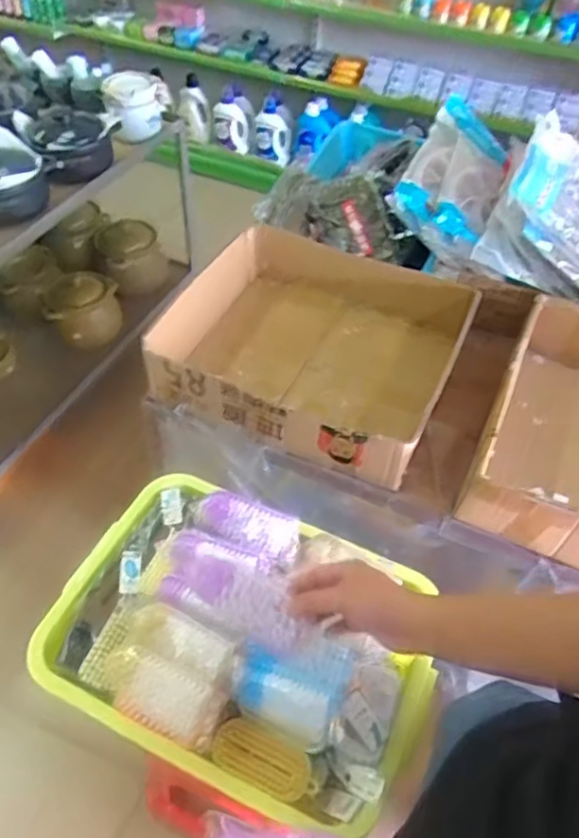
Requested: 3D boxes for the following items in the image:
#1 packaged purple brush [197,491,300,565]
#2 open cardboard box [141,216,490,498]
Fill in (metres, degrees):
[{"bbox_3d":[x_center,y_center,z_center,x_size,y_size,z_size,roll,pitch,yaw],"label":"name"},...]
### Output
[{"bbox_3d":[-0.056,0.146,0.858,0.142,0.037,0.058,18,51,13],"label":"packaged purple brush"},{"bbox_3d":[0.041,-0.132,1.131,0.491,0.169,0.428,20,52,14],"label":"open cardboard box"}]

